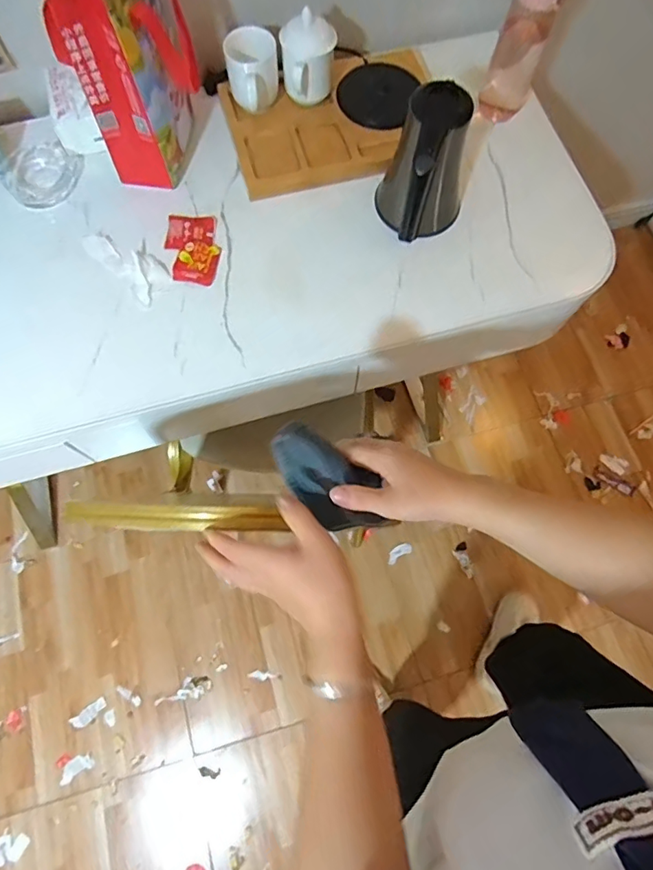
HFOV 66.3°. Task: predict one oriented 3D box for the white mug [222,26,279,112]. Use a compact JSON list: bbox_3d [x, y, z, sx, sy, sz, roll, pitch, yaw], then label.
[{"bbox_3d":[-0.116,-0.578,0.816,0.087,0.091,0.113,-6,72,-4],"label":"white mug"}]

